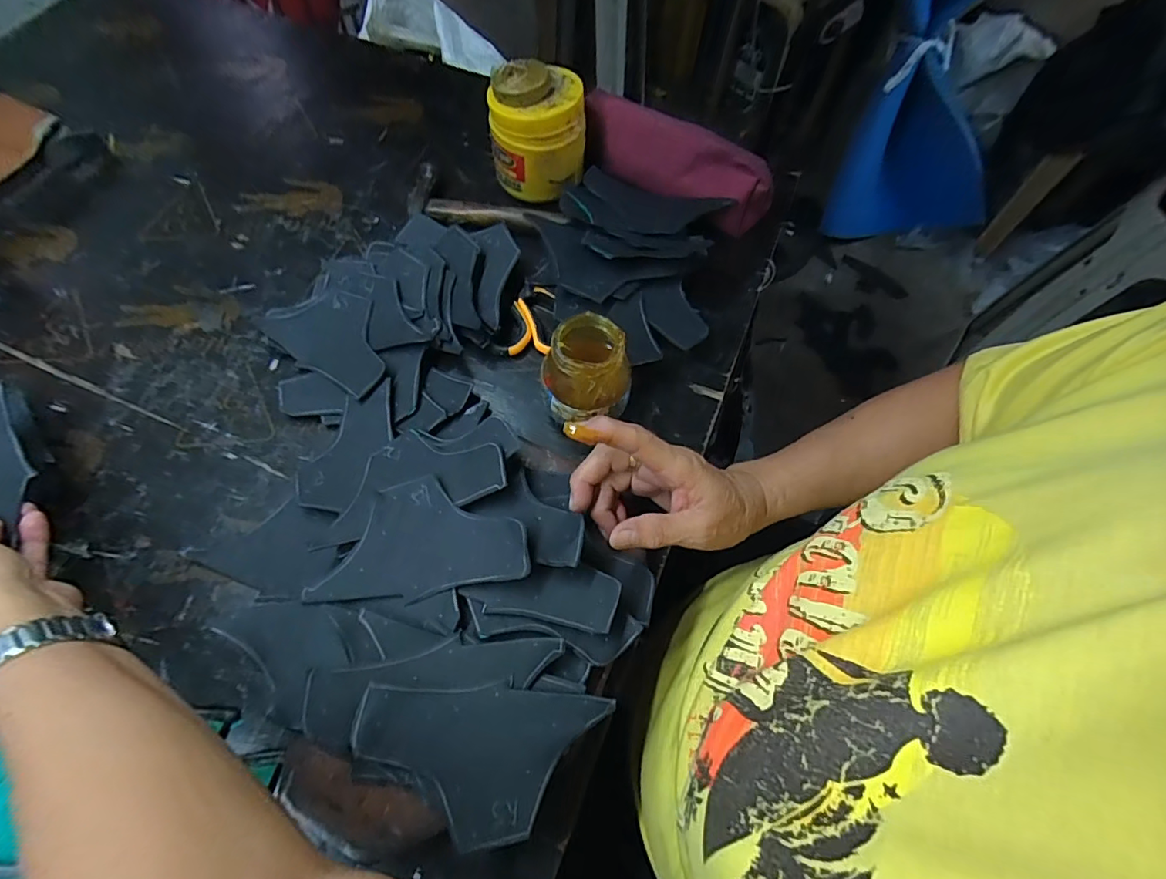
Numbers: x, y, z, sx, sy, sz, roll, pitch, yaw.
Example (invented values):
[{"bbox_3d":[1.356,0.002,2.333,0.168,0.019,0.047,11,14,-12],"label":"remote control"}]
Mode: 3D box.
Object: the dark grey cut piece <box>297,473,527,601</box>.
[{"bbox_3d":[-0.107,0.064,0.346,0.136,0.013,0.079,-11,63,1],"label":"dark grey cut piece"}]

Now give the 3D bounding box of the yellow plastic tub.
[{"bbox_3d":[-0.045,-0.305,0.516,0.094,0.101,0.087,-7,64,-4],"label":"yellow plastic tub"}]

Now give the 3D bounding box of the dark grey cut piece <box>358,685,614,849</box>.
[{"bbox_3d":[-0.058,0.183,0.292,0.136,0.008,0.074,4,68,-4],"label":"dark grey cut piece"}]

